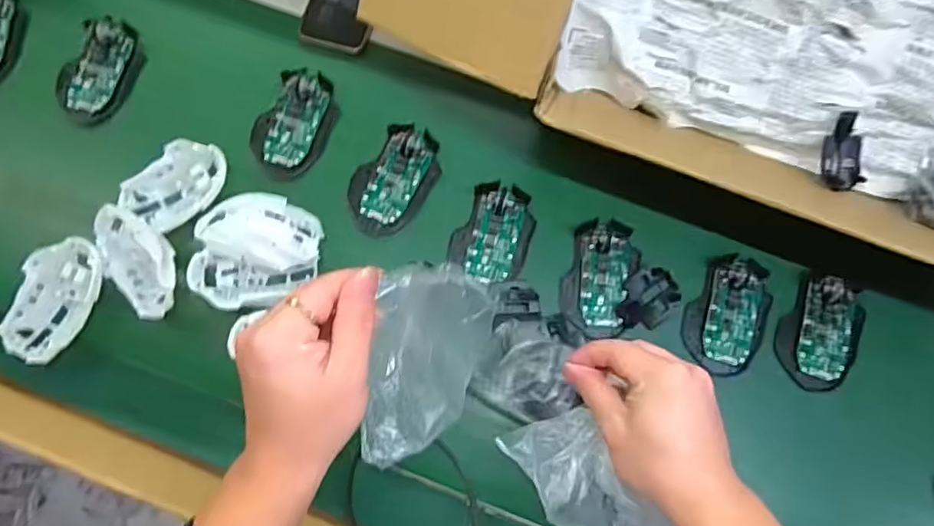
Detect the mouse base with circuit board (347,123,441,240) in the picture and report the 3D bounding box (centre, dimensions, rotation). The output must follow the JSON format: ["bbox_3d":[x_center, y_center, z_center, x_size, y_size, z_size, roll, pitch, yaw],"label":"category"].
[{"bbox_3d":[-0.073,-0.084,0.603,0.071,0.017,0.117,34,77,9],"label":"mouse base with circuit board"}]

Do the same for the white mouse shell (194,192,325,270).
[{"bbox_3d":[-0.193,-0.030,0.571,0.112,0.043,0.069,18,75,5],"label":"white mouse shell"}]

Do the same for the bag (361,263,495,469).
[{"bbox_3d":[-0.020,0.067,0.421,0.019,0.113,0.127,1,91,41],"label":"bag"}]

